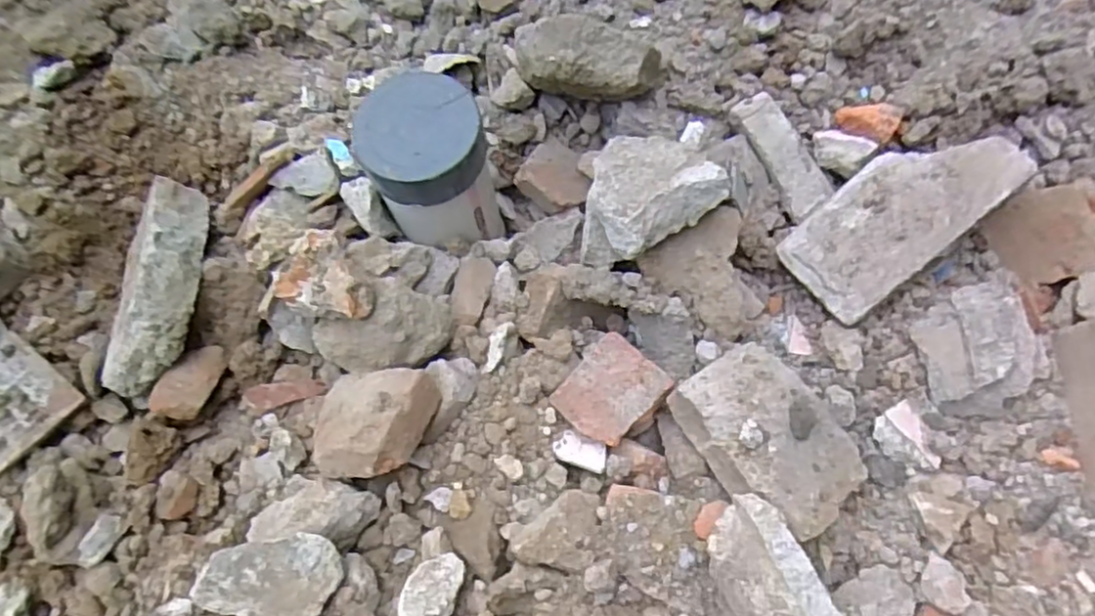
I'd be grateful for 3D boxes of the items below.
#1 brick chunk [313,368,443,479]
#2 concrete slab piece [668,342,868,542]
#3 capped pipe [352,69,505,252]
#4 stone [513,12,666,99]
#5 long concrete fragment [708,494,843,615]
[{"bbox_3d":[-0.161,0.103,0.602,0.108,0.049,0.108,-9,38,29],"label":"brick chunk"},{"bbox_3d":[0.201,0.110,0.609,0.116,0.048,0.159,-36,72,-11],"label":"concrete slab piece"},{"bbox_3d":[-0.112,-0.131,0.685,0.109,0.176,0.110,-18,70,-2],"label":"capped pipe"},{"bbox_3d":[0.040,-0.255,0.689,0.148,0.077,0.063,8,71,7],"label":"stone"},{"bbox_3d":[0.195,0.249,0.546,0.068,0.054,0.189,-27,70,-6],"label":"long concrete fragment"}]

